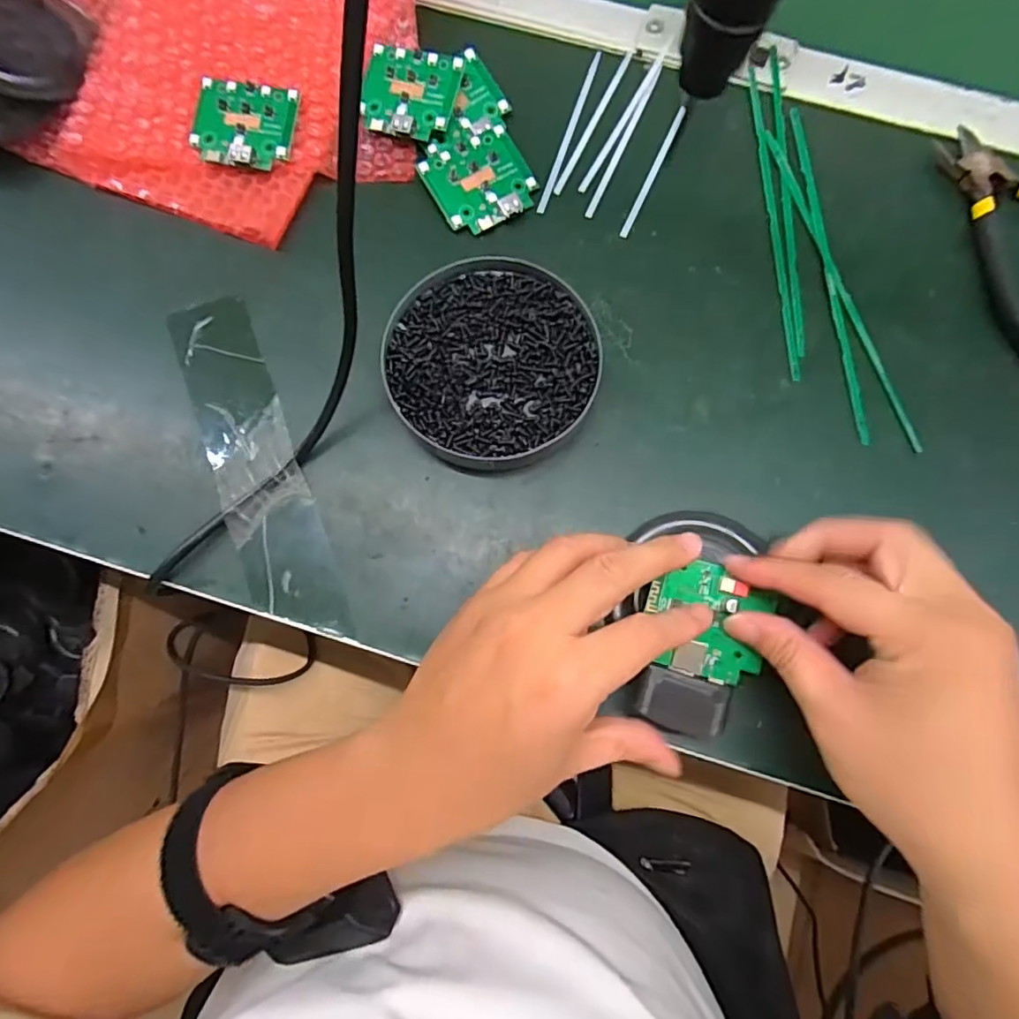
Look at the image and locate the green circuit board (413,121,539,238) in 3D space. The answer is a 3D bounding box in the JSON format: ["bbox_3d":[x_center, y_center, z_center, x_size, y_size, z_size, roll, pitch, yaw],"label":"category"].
[{"bbox_3d":[-0.019,-0.197,0.341,0.059,0.011,0.062,-30,80,-7],"label":"green circuit board"}]

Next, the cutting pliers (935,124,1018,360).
[{"bbox_3d":[0.304,-0.166,0.339,0.117,0.011,0.141,-34,80,-8],"label":"cutting pliers"}]

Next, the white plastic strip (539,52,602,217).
[{"bbox_3d":[0.038,-0.236,0.355,0.006,0.004,0.125,18,78,3],"label":"white plastic strip"}]

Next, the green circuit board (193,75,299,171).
[{"bbox_3d":[-0.155,-0.226,0.336,0.059,0.008,0.050,7,77,1],"label":"green circuit board"}]

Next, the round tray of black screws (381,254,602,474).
[{"bbox_3d":[-0.009,-0.080,0.310,0.108,0.020,0.117,0,77,-1],"label":"round tray of black screws"}]

